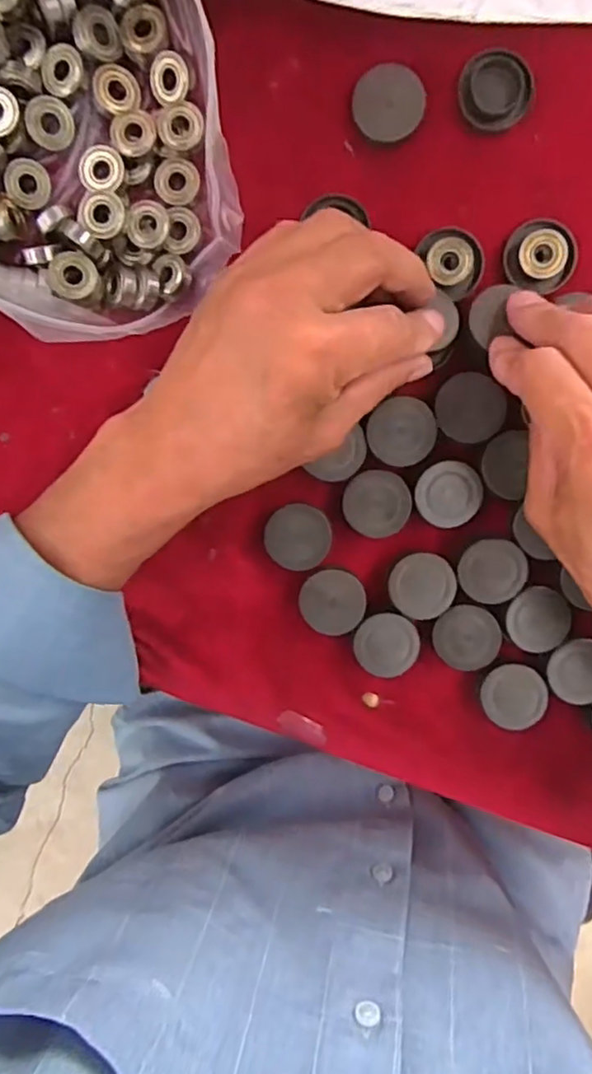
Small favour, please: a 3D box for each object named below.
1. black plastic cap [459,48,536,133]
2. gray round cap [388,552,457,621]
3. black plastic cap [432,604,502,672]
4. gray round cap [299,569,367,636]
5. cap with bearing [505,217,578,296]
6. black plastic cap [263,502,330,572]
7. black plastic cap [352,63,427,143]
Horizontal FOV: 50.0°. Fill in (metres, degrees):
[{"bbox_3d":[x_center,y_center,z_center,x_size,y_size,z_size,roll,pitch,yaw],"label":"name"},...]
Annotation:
[{"bbox_3d":[0.092,-0.204,0.290,0.034,0.004,0.031,-5,117,-1],"label":"black plastic cap"},{"bbox_3d":[0.063,0.024,0.319,0.032,0.017,0.032,0,98,3],"label":"gray round cap"},{"bbox_3d":[0.086,0.050,0.321,0.032,0.014,0.031,0,98,3],"label":"black plastic cap"},{"bbox_3d":[0.019,0.031,0.322,0.032,0.020,0.031,0,98,3],"label":"gray round cap"},{"bbox_3d":[0.115,-0.132,0.300,0.033,0.011,0.032,0,98,3],"label":"cap with bearing"},{"bbox_3d":[0.001,-0.001,0.319,0.031,0.020,0.031,6,98,2],"label":"black plastic cap"},{"bbox_3d":[0.043,-0.199,0.293,0.032,0.010,0.029,6,98,2],"label":"black plastic cap"}]

